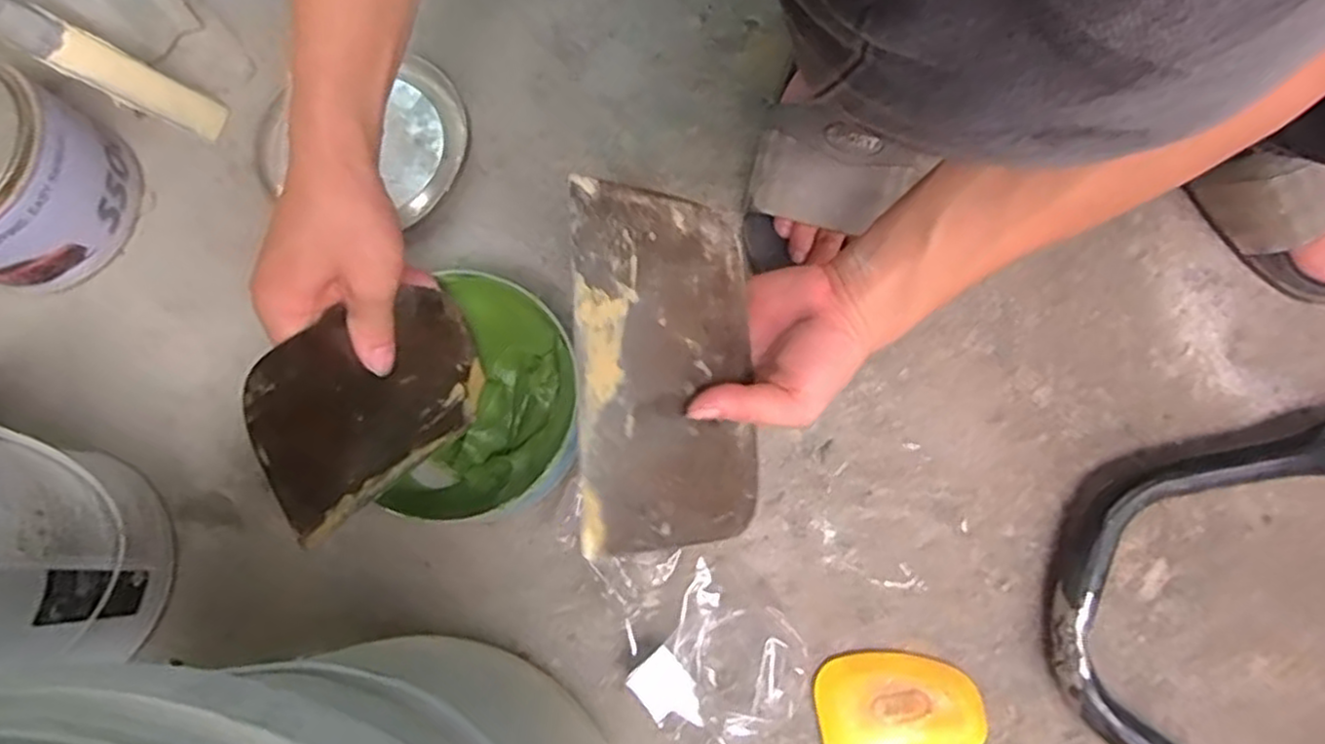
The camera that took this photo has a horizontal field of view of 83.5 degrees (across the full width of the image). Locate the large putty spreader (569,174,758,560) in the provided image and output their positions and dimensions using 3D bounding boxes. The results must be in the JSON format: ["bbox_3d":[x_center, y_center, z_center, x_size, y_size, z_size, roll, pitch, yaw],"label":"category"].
[{"bbox_3d":[0.004,-0.004,0.392,0.109,0.004,0.186,3,80,-36],"label":"large putty spreader"}]

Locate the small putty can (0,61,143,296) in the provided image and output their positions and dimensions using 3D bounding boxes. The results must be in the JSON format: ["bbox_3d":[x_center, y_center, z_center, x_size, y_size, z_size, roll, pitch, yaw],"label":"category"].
[{"bbox_3d":[-0.452,-0.130,0.510,0.121,0.105,0.129,0,77,1],"label":"small putty can"}]

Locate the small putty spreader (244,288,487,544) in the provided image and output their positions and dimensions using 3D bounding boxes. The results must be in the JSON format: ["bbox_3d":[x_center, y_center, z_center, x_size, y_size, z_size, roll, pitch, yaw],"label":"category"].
[{"bbox_3d":[-0.164,0.015,0.428,0.009,0.152,0.101,0,118,30],"label":"small putty spreader"}]

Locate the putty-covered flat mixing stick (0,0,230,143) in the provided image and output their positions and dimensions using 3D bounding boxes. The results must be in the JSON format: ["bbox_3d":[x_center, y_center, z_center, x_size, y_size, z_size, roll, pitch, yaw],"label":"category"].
[{"bbox_3d":[-0.409,-0.222,0.488,0.013,0.221,0.032,1,73,41],"label":"putty-covered flat mixing stick"}]

